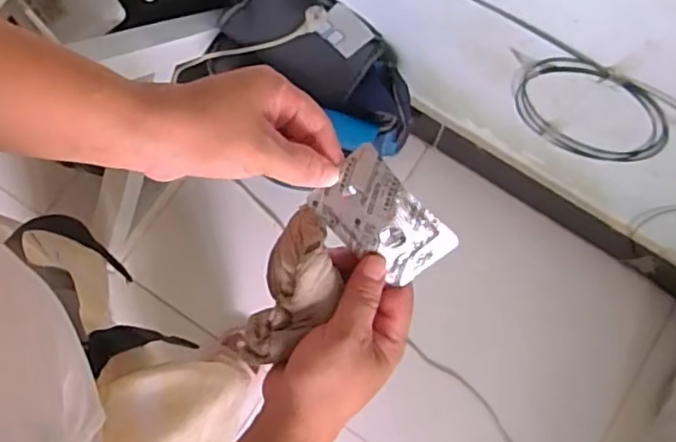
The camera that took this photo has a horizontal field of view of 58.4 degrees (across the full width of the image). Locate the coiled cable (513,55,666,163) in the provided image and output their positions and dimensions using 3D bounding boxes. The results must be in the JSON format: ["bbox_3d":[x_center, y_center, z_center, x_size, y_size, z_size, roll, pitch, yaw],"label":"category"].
[{"bbox_3d":[0.378,-0.161,0.917,0.221,0.236,0.017,29,79,6],"label":"coiled cable"}]

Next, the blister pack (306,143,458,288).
[{"bbox_3d":[0.026,0.000,0.359,0.079,0.057,0.007,44,36,-4],"label":"blister pack"}]

